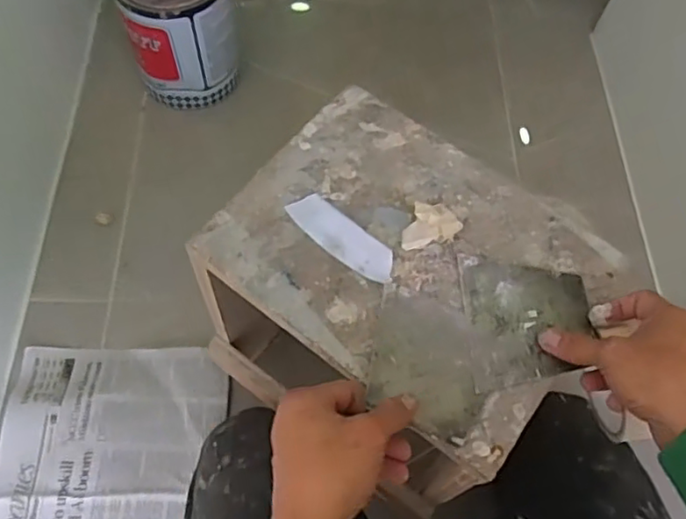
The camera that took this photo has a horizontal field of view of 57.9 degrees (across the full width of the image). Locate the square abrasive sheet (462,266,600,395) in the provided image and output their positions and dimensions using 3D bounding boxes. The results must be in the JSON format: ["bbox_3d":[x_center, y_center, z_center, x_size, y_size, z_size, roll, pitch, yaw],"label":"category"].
[{"bbox_3d":[0.143,0.049,0.479,0.099,0.008,0.095,-3,66,-6],"label":"square abrasive sheet"}]

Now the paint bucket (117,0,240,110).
[{"bbox_3d":[-0.245,-0.356,0.942,0.154,0.190,0.166,1,62,-2],"label":"paint bucket"}]

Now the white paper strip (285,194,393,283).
[{"bbox_3d":[-0.001,-0.018,0.500,0.097,0.004,0.033,36,73,12],"label":"white paper strip"}]

